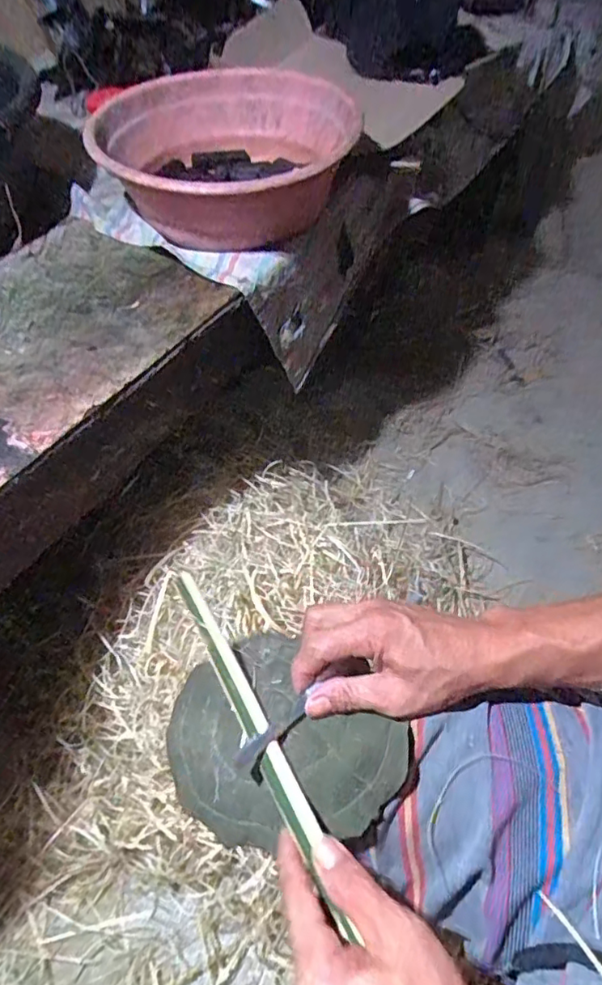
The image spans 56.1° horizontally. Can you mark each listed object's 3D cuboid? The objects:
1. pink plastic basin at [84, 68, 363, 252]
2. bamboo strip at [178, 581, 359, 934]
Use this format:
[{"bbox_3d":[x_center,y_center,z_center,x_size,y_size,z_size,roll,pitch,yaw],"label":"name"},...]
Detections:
[{"bbox_3d":[-0.084,-0.400,0.685,0.296,0.106,0.288,-2,53,3],"label":"pink plastic basin"},{"bbox_3d":[-0.035,0.155,0.394,0.018,0.008,0.259,-26,52,-15],"label":"bamboo strip"}]

